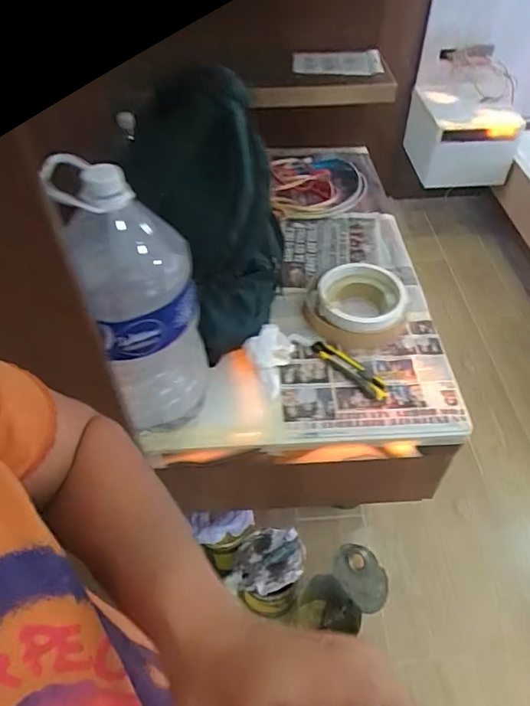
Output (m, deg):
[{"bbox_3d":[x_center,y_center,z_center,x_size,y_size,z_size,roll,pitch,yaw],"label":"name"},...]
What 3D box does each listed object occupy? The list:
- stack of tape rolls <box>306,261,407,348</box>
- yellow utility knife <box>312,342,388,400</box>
[{"bbox_3d":[0.169,-0.090,0.970,0.179,0.066,0.185,6,49,7],"label":"stack of tape rolls"},{"bbox_3d":[0.149,0.028,0.895,0.040,0.019,0.153,-33,56,-24],"label":"yellow utility knife"}]

